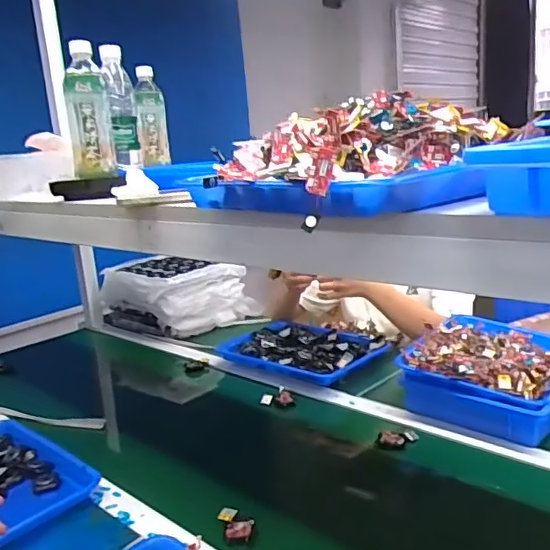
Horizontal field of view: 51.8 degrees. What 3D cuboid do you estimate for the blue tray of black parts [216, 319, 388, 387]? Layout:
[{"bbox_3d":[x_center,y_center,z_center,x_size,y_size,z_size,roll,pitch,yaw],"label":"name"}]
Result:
[{"bbox_3d":[0.057,0.160,1.271,0.352,0.041,0.243,7,18,42],"label":"blue tray of black parts"}]

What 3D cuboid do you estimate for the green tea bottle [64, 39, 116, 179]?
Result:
[{"bbox_3d":[-0.274,-0.236,0.834,0.060,0.187,0.060,-9,13,-16],"label":"green tea bottle"}]

